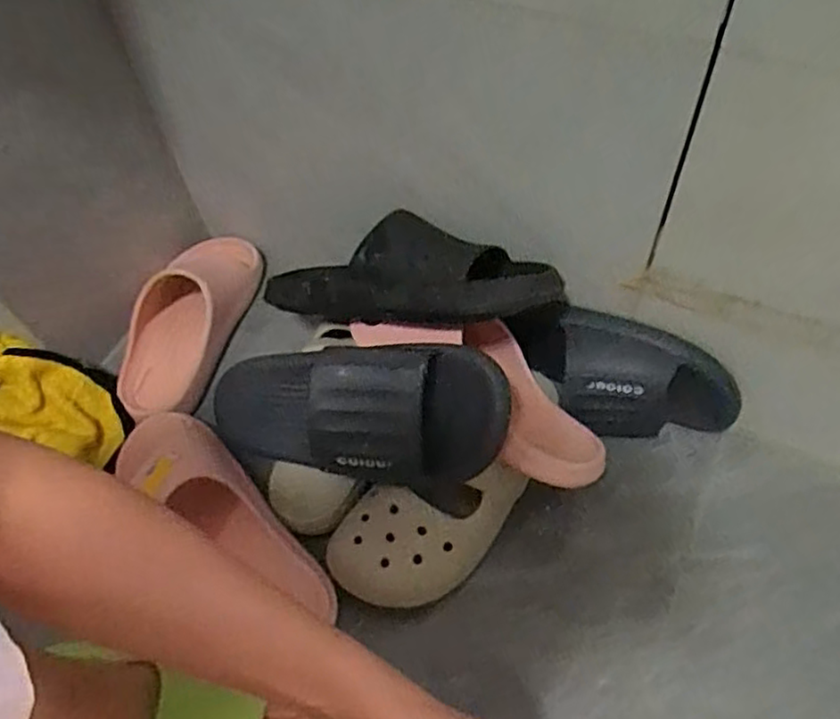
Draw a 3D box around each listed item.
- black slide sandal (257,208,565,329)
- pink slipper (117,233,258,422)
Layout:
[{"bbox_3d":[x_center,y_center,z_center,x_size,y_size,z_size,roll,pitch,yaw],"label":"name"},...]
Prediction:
[{"bbox_3d":[-0.021,-0.065,0.563,0.275,0.082,0.080,0,53,30],"label":"black slide sandal"},{"bbox_3d":[-0.238,-0.042,0.702,0.094,0.069,0.229,10,58,11],"label":"pink slipper"}]

